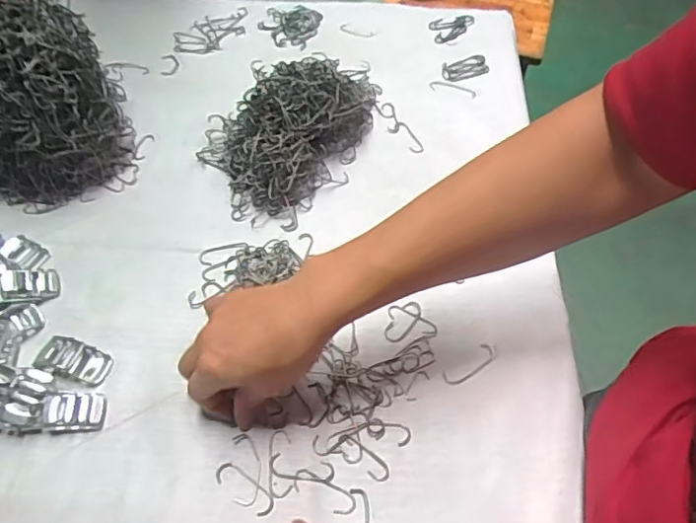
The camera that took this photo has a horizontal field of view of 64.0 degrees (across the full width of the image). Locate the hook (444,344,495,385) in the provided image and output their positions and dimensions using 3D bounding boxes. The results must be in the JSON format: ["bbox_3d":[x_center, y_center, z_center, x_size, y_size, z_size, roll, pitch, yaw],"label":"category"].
[{"bbox_3d":[0.093,0.078,0.423,0.046,0.004,0.015,-31,62,-19],"label":"hook"}]

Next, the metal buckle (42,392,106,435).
[{"bbox_3d":[-0.192,0.105,0.391,0.039,0.011,0.028,-8,57,-5],"label":"metal buckle"}]

